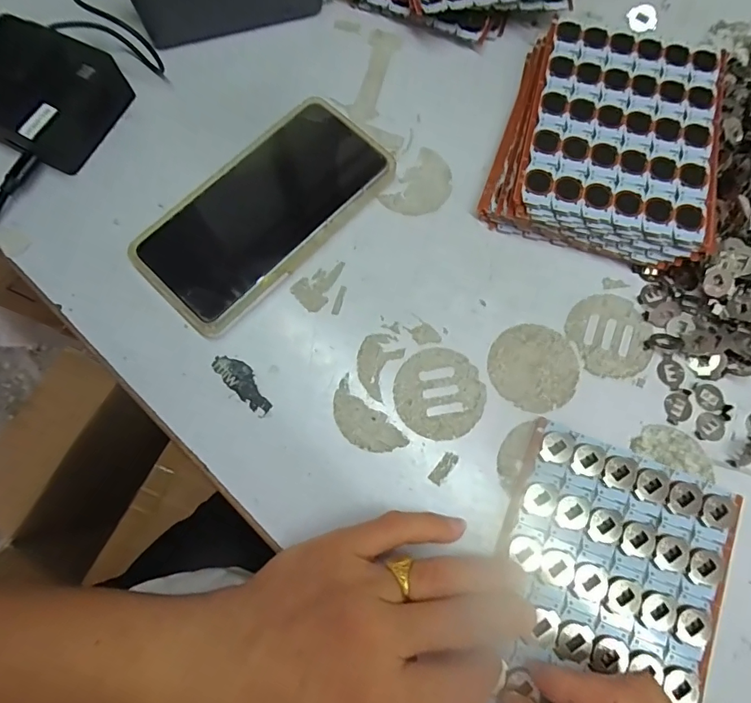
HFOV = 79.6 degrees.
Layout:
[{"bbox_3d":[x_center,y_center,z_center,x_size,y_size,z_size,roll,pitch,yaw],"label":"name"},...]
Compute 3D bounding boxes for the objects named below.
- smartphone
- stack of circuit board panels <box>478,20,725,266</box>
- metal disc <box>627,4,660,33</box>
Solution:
[{"bbox_3d":[-0.069,-0.091,0.295,0.082,0.015,0.170,43,79,10],"label":"smartphone"},{"bbox_3d":[0.155,-0.139,0.300,0.133,0.031,0.153,19,76,4],"label":"stack of circuit board panels"},{"bbox_3d":[0.202,-0.252,0.342,0.022,0.008,0.022,0,76,0],"label":"metal disc"}]

